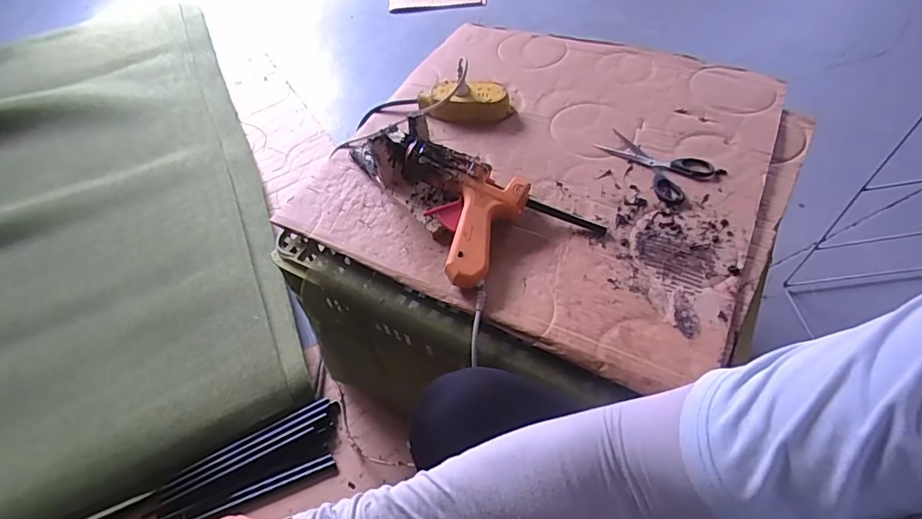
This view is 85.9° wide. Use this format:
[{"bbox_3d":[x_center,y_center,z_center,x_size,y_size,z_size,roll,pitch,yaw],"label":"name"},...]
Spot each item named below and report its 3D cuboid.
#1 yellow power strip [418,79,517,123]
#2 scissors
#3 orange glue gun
[{"bbox_3d":[0.009,-0.235,0.740,0.138,0.042,0.061,0,54,4],"label":"yellow power strip"},{"bbox_3d":[0.257,-0.134,0.660,0.092,0.007,0.141,-33,58,-18],"label":"scissors"},{"bbox_3d":[-0.021,-0.058,0.600,0.165,0.065,0.156,20,58,18],"label":"orange glue gun"}]

